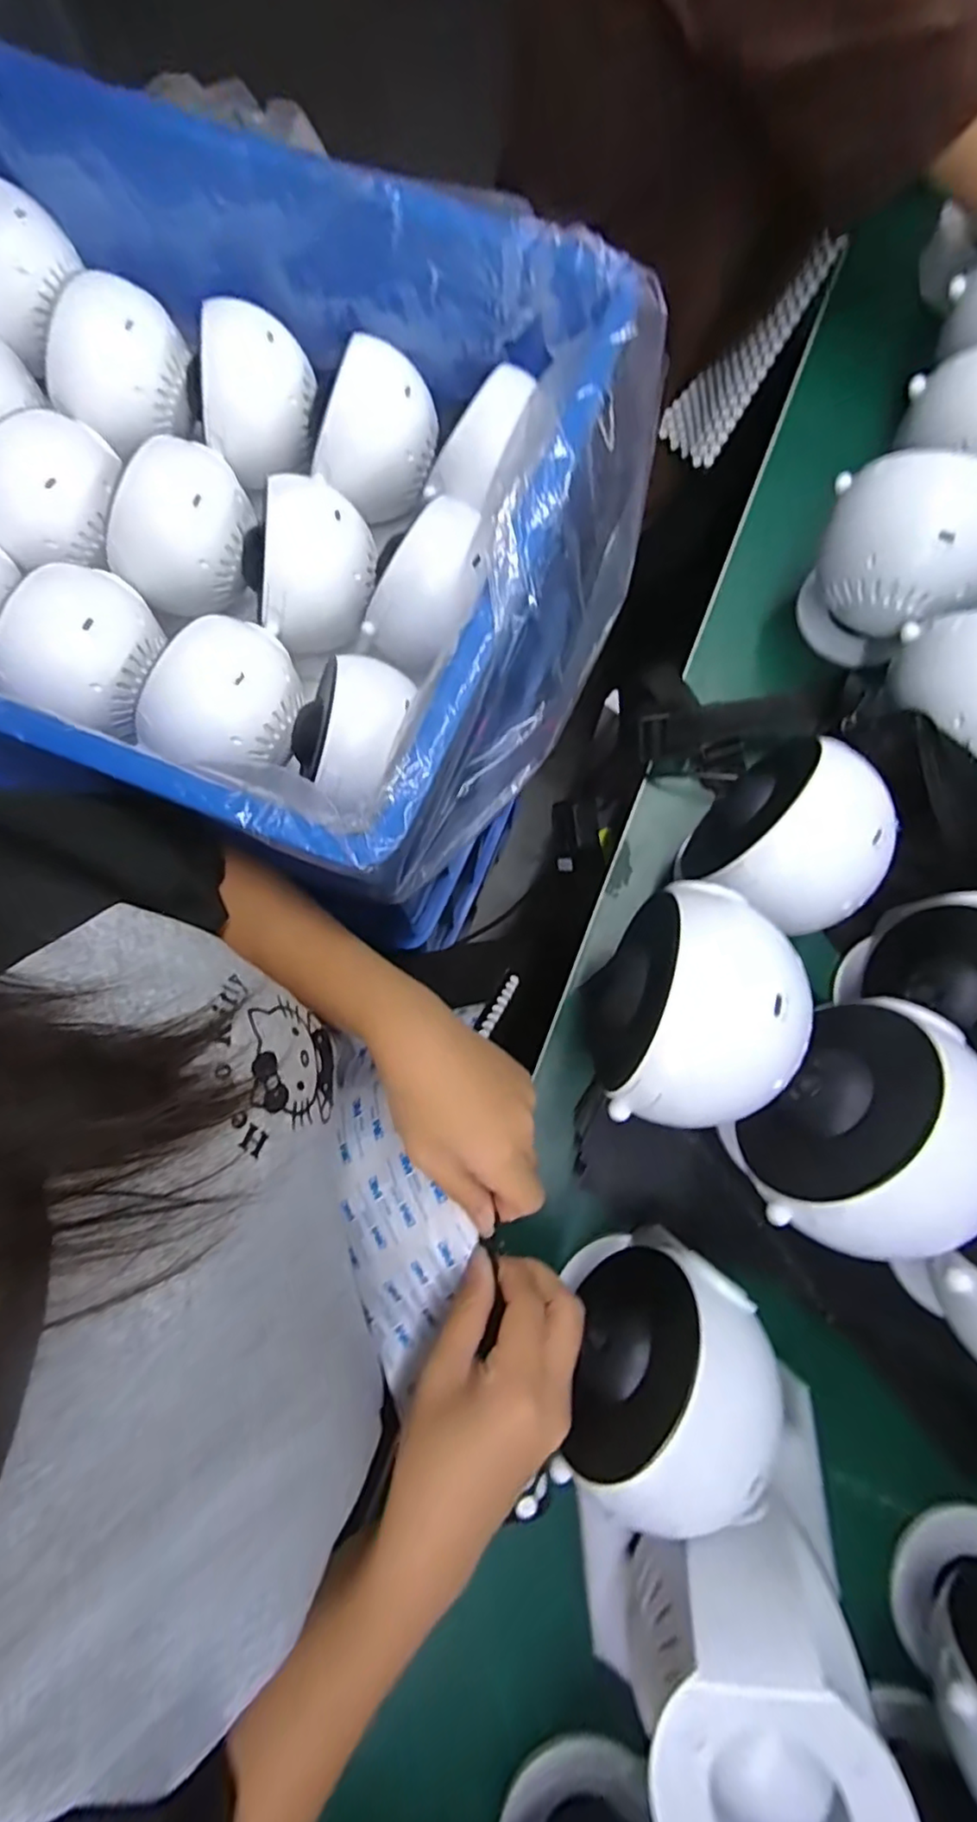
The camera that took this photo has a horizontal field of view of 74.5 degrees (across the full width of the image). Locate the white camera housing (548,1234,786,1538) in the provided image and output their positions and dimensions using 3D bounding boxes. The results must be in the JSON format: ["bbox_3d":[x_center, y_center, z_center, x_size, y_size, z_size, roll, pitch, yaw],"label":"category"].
[{"bbox_3d":[0.080,0.220,0.305,0.087,0.102,0.112,31,80,5],"label":"white camera housing"}]

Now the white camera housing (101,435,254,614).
[{"bbox_3d":[-0.209,-0.260,0.443,0.064,0.069,0.102,43,81,7],"label":"white camera housing"}]

